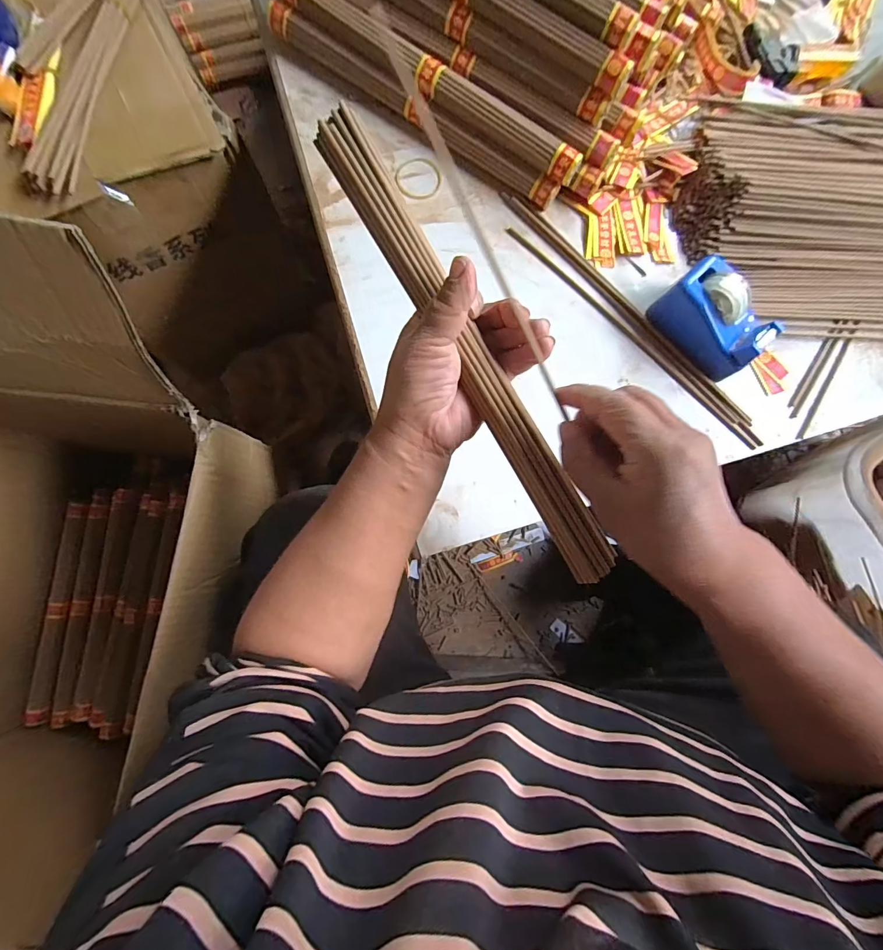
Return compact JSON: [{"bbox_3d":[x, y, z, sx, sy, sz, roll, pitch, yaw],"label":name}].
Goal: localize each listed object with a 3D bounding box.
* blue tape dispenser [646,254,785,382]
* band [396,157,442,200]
[{"bbox_3d":[0.252,-0.144,0.388,0.062,0.056,0.096,-42,88,-9],"label":"blue tape dispenser"},{"bbox_3d":[-0.022,-0.293,0.415,0.044,0.006,0.041,1,82,-5],"label":"band"}]

